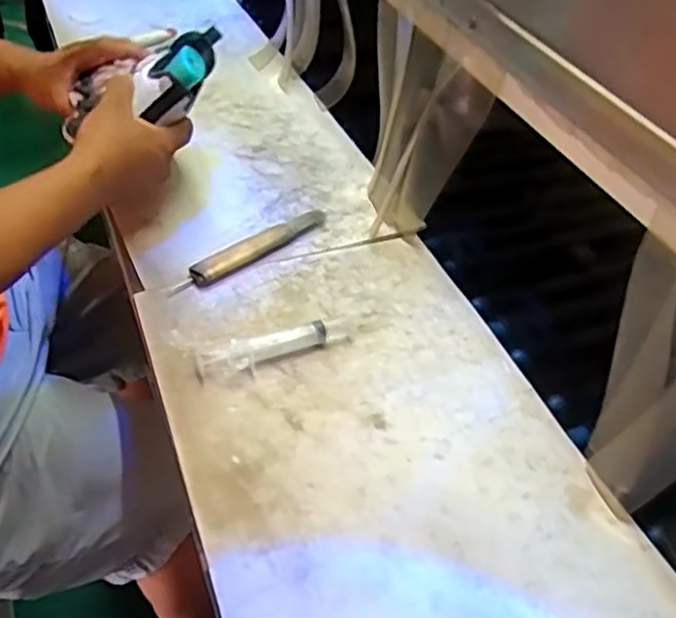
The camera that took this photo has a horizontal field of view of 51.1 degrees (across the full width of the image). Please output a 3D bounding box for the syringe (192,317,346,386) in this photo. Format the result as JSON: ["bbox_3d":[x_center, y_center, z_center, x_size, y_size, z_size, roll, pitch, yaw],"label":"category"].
[{"bbox_3d":[-0.052,0.032,0.599,0.136,0.024,0.023,-15,47,-20],"label":"syringe"}]

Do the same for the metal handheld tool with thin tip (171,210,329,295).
[{"bbox_3d":[-0.084,-0.061,0.704,0.026,0.016,0.189,35,51,28],"label":"metal handheld tool with thin tip"}]

